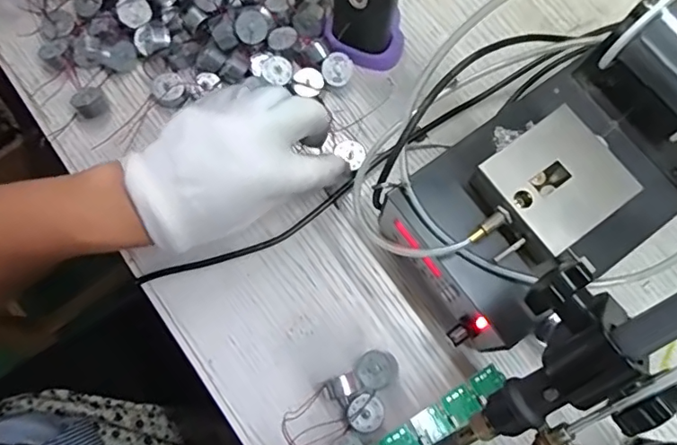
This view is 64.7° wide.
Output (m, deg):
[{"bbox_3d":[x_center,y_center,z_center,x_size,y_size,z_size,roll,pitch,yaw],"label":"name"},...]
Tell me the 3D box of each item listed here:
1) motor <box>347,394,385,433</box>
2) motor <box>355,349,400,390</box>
[{"bbox_3d":[0.017,0.121,0.338,0.023,0.008,0.022,0,75,0],"label":"motor"},{"bbox_3d":[0.025,0.095,0.346,0.026,0.020,0.024,-13,76,-3],"label":"motor"}]

